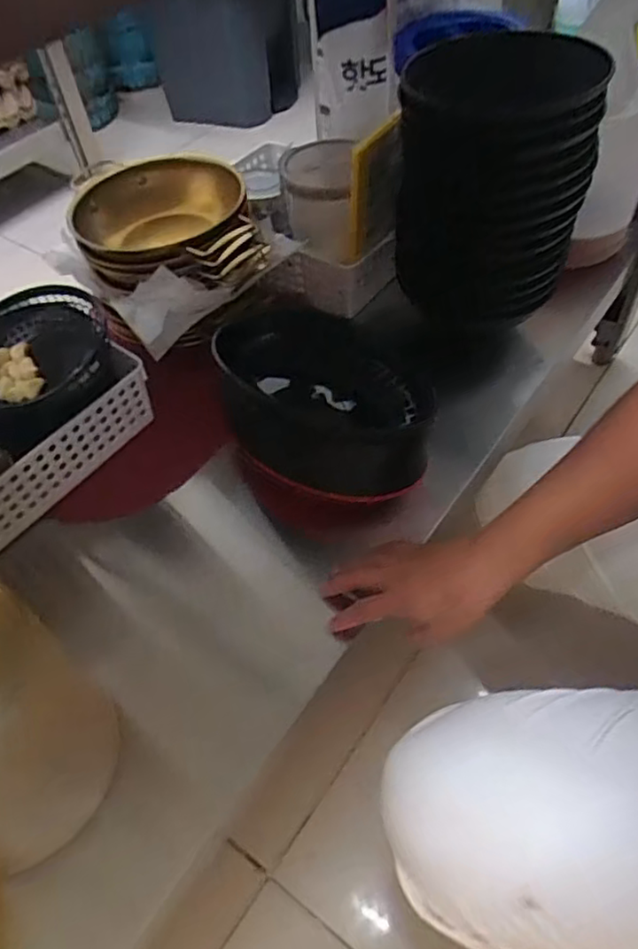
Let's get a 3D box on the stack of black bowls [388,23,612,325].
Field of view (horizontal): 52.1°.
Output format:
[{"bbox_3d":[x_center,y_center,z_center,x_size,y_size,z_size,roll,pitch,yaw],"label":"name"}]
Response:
[{"bbox_3d":[0.170,-0.288,0.653,0.177,0.198,0.202,11,53,13],"label":"stack of black bowls"}]

